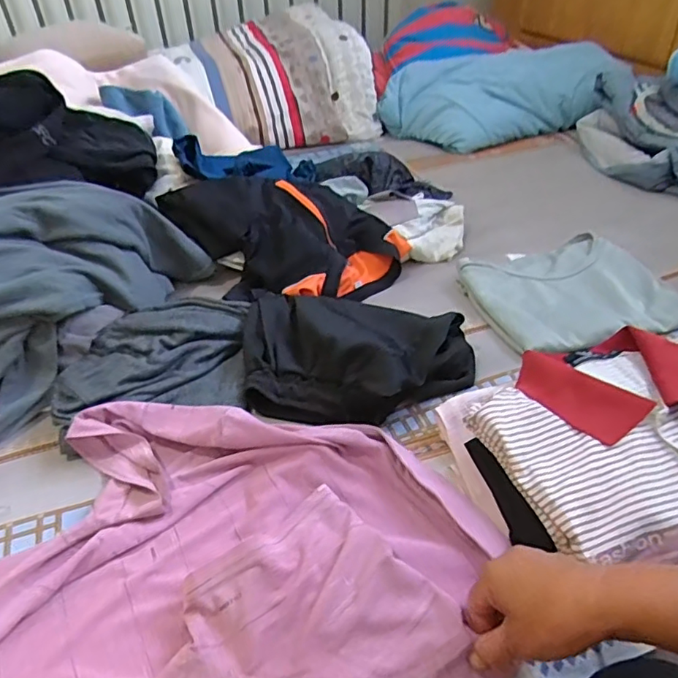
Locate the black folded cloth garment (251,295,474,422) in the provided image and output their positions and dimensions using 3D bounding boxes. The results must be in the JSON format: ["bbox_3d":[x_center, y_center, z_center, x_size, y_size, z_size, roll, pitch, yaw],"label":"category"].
[{"bbox_3d":[0.021,0.008,0.649,0.261,0.068,0.186,0,39,4],"label":"black folded cloth garment"}]

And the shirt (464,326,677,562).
[{"bbox_3d":[0.304,0.075,0.522,0.328,0.045,0.223,-14,40,-13],"label":"shirt"}]

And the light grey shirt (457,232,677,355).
[{"bbox_3d":[0.313,-0.064,0.762,0.245,0.034,0.215,-12,40,-11],"label":"light grey shirt"}]

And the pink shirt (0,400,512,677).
[{"bbox_3d":[-0.215,0.234,0.454,0.647,0.060,0.366,-23,49,-21],"label":"pink shirt"}]

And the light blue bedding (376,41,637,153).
[{"bbox_3d":[0.358,-0.545,1.286,0.541,0.151,0.203,1,42,19],"label":"light blue bedding"}]

